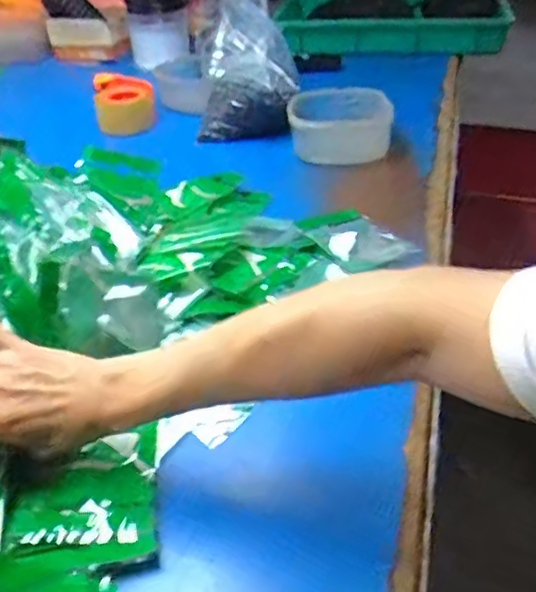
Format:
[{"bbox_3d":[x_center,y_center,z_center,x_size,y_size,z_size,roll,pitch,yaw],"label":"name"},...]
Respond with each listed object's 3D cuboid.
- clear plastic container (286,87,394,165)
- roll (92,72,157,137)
[{"bbox_3d":[0.117,-0.281,1.023,0.163,0.114,0.103,1,37,5],"label":"clear plastic container"},{"bbox_3d":[-0.273,-0.369,1.191,0.109,0.073,0.132,-11,37,-11],"label":"roll"}]

